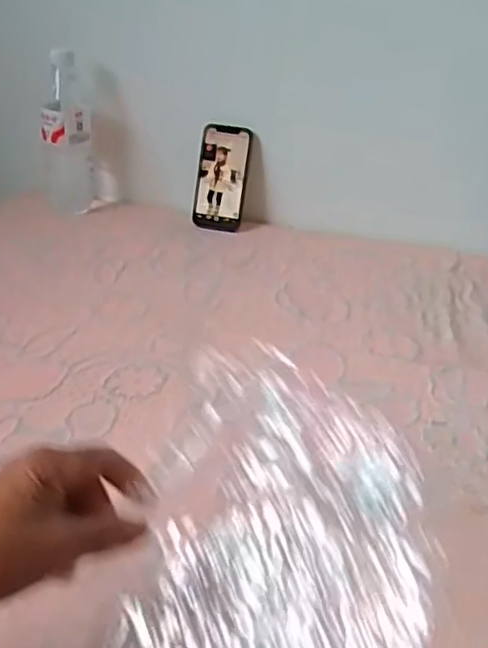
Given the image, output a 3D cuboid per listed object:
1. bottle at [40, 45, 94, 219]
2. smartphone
[{"bbox_3d":[-0.260,-0.275,0.941,0.072,0.221,0.072,-2,31,-11],"label":"bottle"},{"bbox_3d":[-0.032,-0.215,0.943,0.073,0.151,0.012,10,10,9],"label":"smartphone"}]

